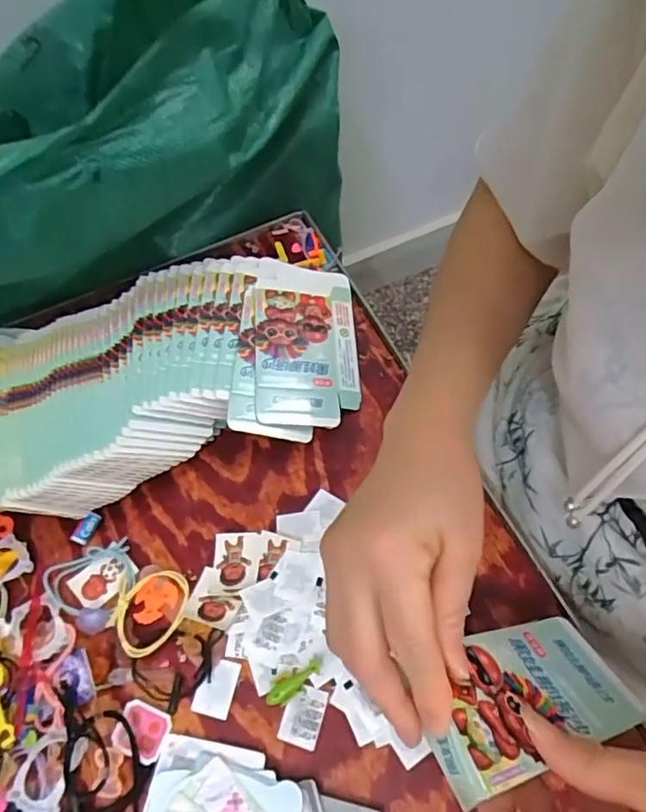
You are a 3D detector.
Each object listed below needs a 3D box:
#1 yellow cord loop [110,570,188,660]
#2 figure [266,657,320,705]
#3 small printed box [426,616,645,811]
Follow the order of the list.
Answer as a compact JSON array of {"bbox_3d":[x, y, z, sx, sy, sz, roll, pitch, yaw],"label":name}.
[{"bbox_3d":[-0.113,0.133,0.375,0.050,0.010,0.047,-2,61,3],"label":"yellow cord loop"},{"bbox_3d":[-0.018,0.170,0.350,0.038,0.010,0.014,-35,64,-14],"label":"figure"},{"bbox_3d":[0.101,0.146,0.286,0.122,0.015,0.064,1,34,-32],"label":"small printed box"}]

